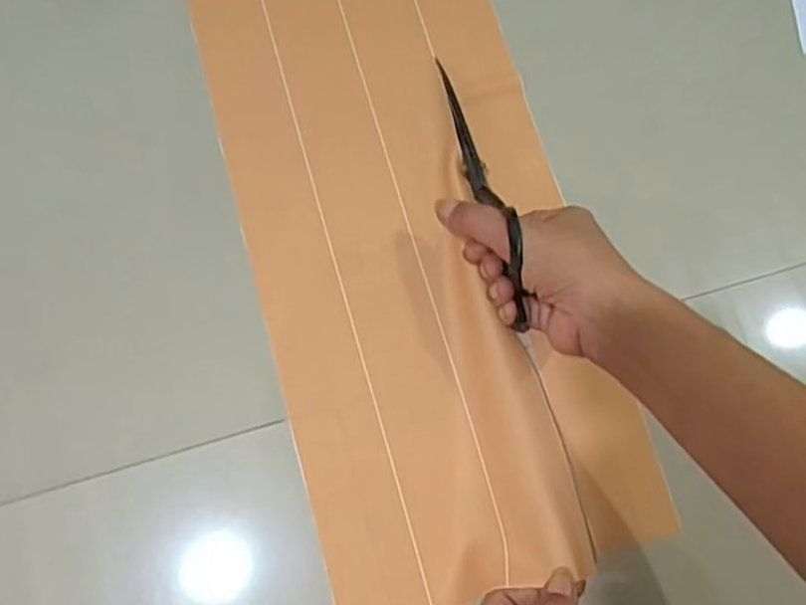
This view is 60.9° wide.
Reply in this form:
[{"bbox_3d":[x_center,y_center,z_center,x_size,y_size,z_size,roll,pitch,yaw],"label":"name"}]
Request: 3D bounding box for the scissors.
[{"bbox_3d":[0.056,-0.090,0.486,0.018,0.065,0.219,-12,60,-3],"label":"scissors"}]

